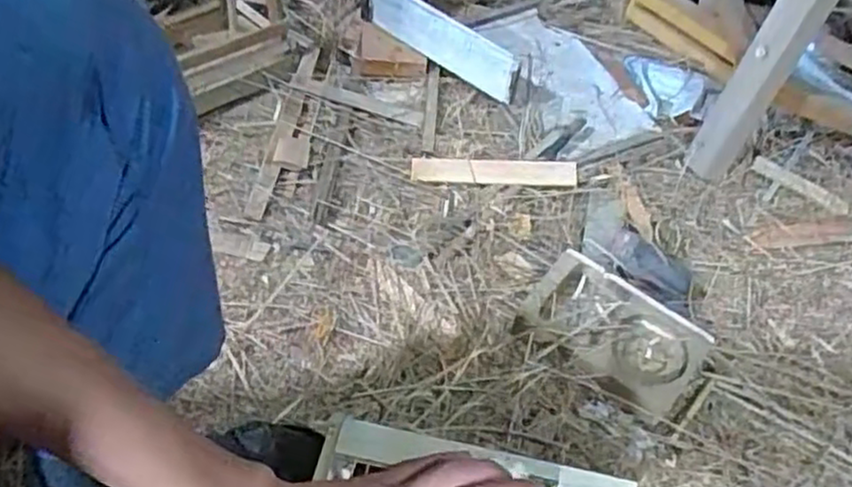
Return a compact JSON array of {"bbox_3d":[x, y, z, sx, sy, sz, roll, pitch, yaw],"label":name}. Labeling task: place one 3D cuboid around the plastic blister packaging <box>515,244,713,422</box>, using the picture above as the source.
[{"bbox_3d":[0.208,0.101,0.798,0.197,0.033,0.136,30,62,16],"label":"plastic blister packaging"}]

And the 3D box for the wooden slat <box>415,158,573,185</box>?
[{"bbox_3d":[0.091,-0.098,0.974,0.222,0.007,0.039,3,67,10],"label":"wooden slat"}]

